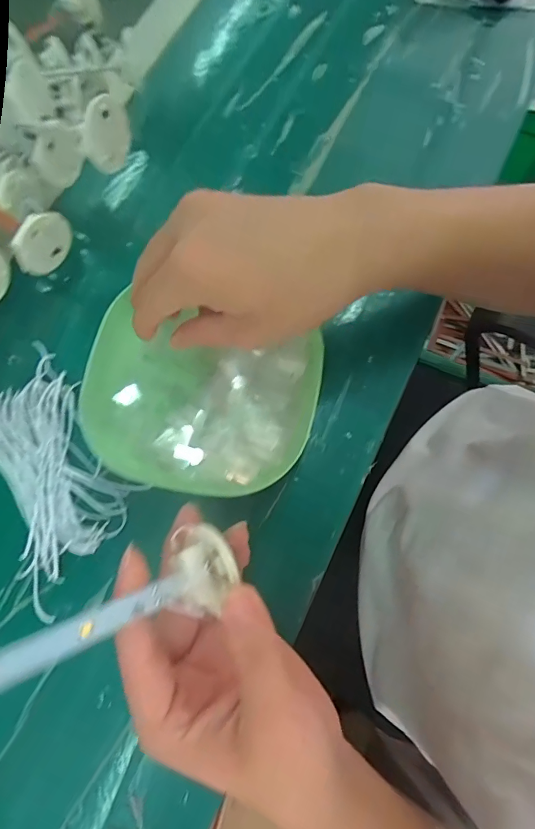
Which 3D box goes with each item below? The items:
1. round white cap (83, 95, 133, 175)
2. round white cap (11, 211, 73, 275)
[{"bbox_3d":[-0.095,-0.167,0.257,0.009,0.033,0.036,25,78,8],"label":"round white cap"},{"bbox_3d":[-0.143,-0.110,0.276,0.011,0.032,0.041,31,84,23],"label":"round white cap"}]

